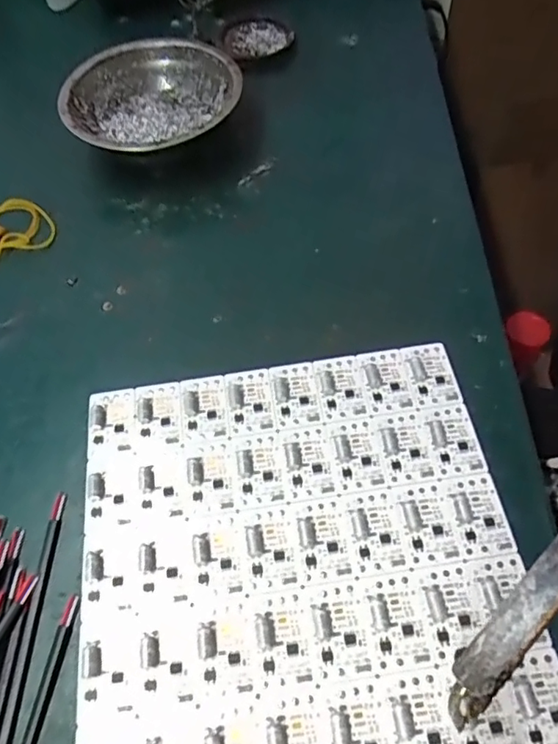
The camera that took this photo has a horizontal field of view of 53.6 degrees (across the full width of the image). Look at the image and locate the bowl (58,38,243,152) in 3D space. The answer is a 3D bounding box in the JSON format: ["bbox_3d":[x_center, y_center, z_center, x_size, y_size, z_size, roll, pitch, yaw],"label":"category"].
[{"bbox_3d":[-0.090,-0.189,0.405,0.120,0.043,0.113,-1,59,1],"label":"bowl"}]

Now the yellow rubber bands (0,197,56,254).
[{"bbox_3d":[-0.184,-0.098,0.379,0.052,0.009,0.047,-29,63,-14],"label":"yellow rubber bands"}]

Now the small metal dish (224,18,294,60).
[{"bbox_3d":[-0.021,-0.283,0.467,0.056,0.007,0.055,-1,59,1],"label":"small metal dish"}]

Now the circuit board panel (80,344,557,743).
[{"bbox_3d":[0.012,0.096,0.255,0.199,0.007,0.229,-8,59,-3],"label":"circuit board panel"}]

